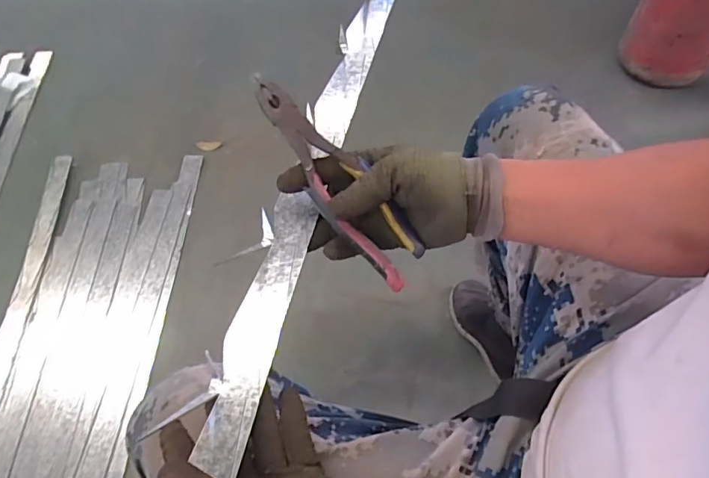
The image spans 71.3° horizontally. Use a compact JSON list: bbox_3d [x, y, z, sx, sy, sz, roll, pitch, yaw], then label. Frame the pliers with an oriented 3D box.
[{"bbox_3d":[-0.015,-0.053,0.430,0.040,0.020,0.216,-37,89,-19],"label":"pliers"}]

